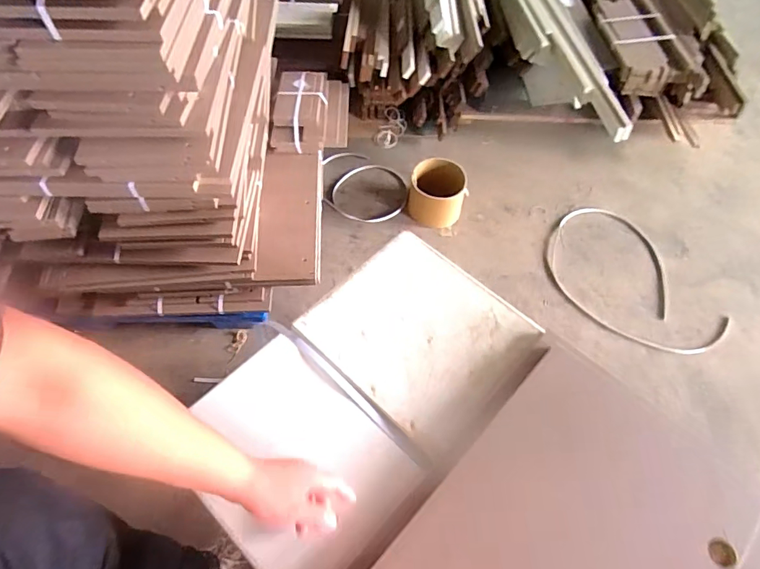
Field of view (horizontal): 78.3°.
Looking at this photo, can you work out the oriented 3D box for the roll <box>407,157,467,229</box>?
[{"bbox_3d":[0.211,-0.345,1.758,0.196,0.161,0.187,0,57,0],"label":"roll"}]

